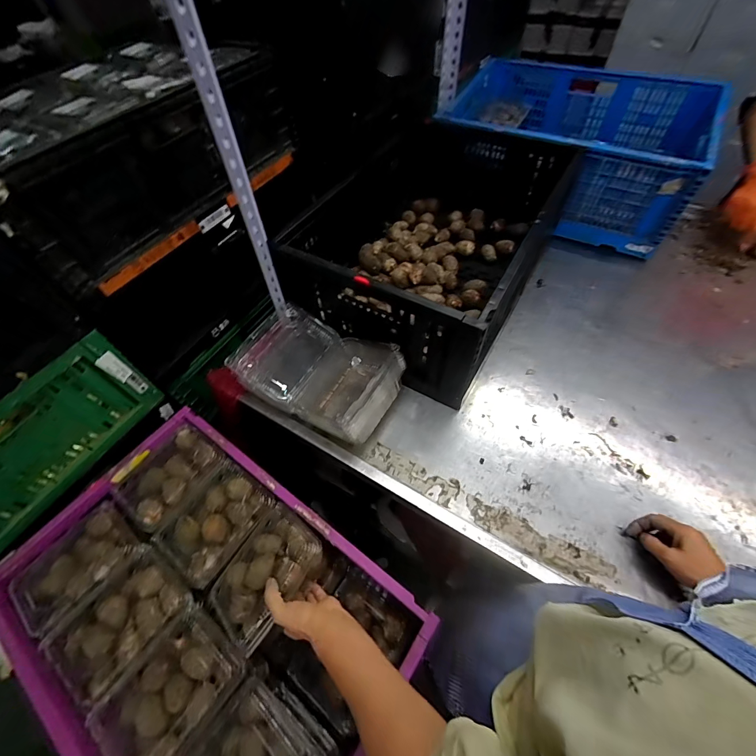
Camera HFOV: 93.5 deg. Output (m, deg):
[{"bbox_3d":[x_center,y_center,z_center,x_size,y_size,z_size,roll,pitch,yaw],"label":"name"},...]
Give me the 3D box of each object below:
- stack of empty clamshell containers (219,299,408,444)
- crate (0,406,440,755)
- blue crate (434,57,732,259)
[{"bbox_3d":[-0.108,-0.005,0.649,0.279,0.109,0.171,25,61,19],"label":"stack of empty clamshell containers"},{"bbox_3d":[-0.262,0.349,0.552,0.581,0.108,0.381,31,63,22],"label":"crate"},{"bbox_3d":[0.492,-0.606,0.945,0.603,0.235,0.417,28,62,20],"label":"blue crate"}]

